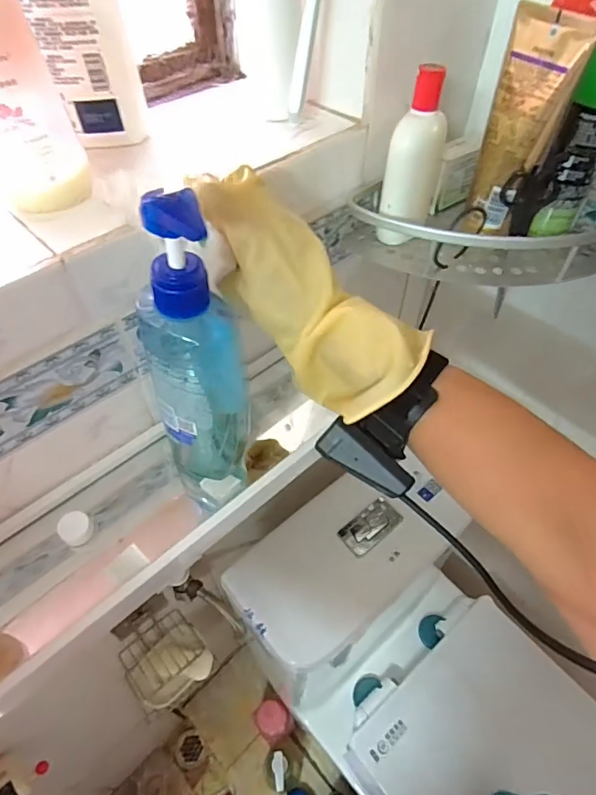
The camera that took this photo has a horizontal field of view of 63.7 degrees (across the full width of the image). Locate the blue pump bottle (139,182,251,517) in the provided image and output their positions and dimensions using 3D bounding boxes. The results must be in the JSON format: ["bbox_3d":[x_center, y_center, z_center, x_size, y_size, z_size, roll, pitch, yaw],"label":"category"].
[{"bbox_3d":[-0.074,-0.014,0.363,0.074,0.289,0.066,-18,53,-15],"label":"blue pump bottle"}]

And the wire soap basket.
[{"bbox_3d":[-0.203,0.375,0.702,0.117,0.162,0.110,-37,60,-27],"label":"wire soap basket"}]

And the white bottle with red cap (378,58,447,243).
[{"bbox_3d":[0.112,-0.229,0.458,0.044,0.142,0.071,17,52,13],"label":"white bottle with red cap"}]

